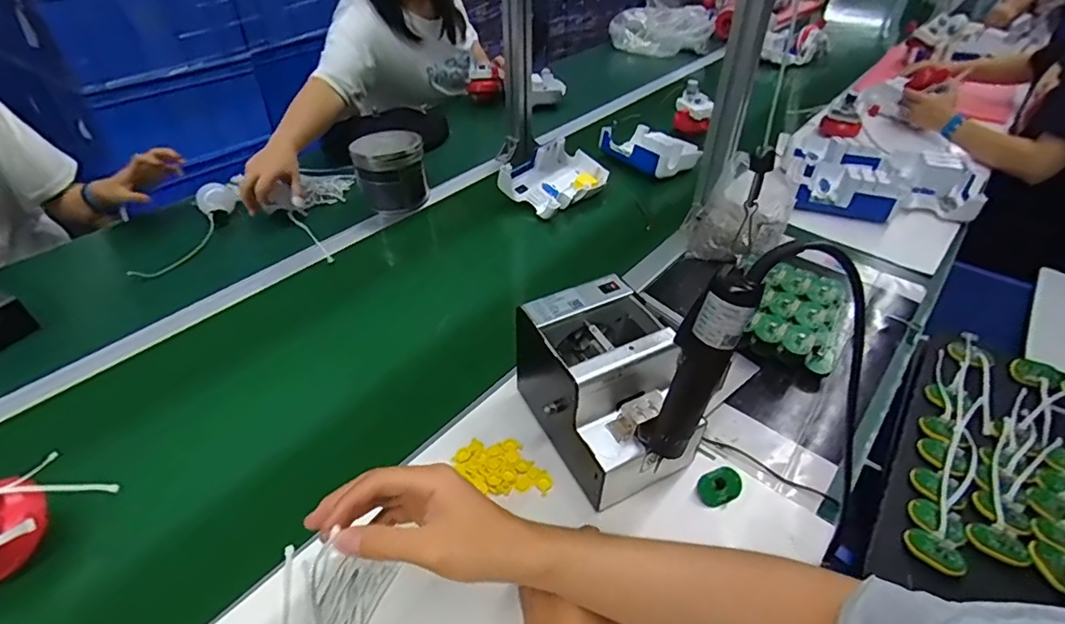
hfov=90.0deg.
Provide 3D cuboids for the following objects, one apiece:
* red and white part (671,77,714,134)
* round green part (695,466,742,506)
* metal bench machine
[{"bbox_3d":[0.365,-0.460,1.201,0.083,0.106,0.047,9,31,16],"label":"red and white part"},{"bbox_3d":[0.198,0.183,0.561,0.050,0.009,0.034,-11,76,-13],"label":"round green part"},{"bbox_3d":[0.074,0.075,0.570,0.121,0.169,0.175,-13,32,-23],"label":"metal bench machine"}]

